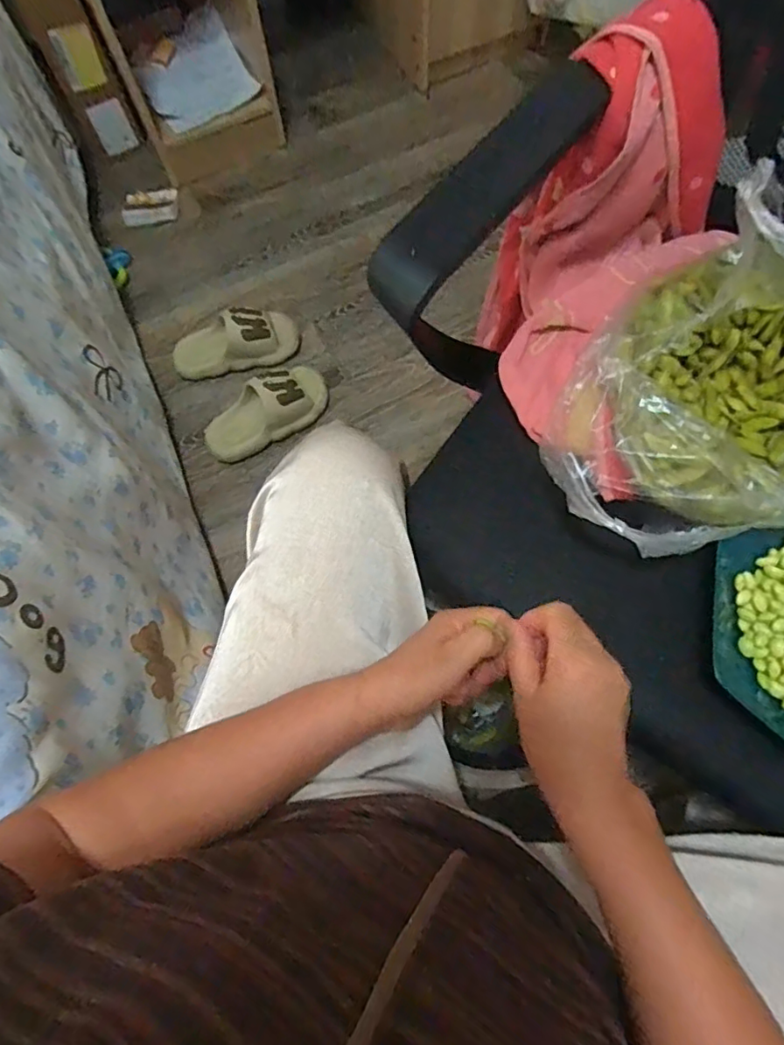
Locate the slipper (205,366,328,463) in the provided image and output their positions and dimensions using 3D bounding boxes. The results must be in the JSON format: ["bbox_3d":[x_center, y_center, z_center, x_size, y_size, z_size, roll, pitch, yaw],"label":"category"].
[{"bbox_3d":[-0.226,-0.202,0.990,0.240,0.075,0.109,-33,73,-9],"label":"slipper"}]

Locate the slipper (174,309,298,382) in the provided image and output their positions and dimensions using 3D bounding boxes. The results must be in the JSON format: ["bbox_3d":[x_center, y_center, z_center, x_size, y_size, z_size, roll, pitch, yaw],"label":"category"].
[{"bbox_3d":[-0.296,-0.336,1.020,0.241,0.070,0.104,-16,71,-4],"label":"slipper"}]

